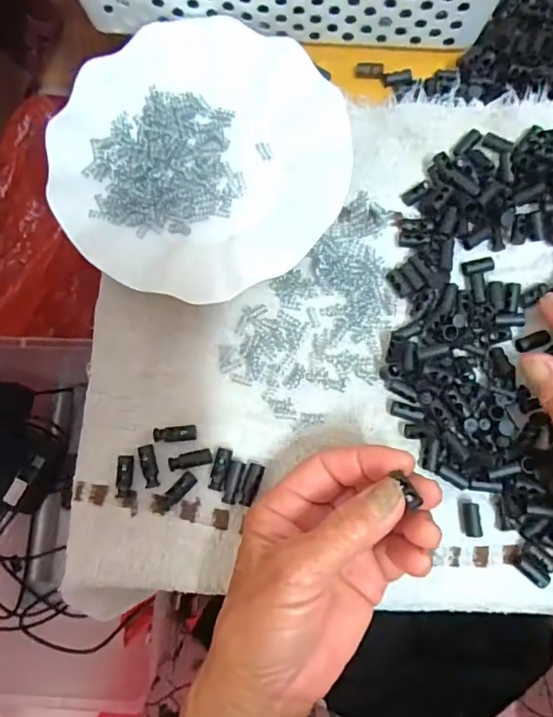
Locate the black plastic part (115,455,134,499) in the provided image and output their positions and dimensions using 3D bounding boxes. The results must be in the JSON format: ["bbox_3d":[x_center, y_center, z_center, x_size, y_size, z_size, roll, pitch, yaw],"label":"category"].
[{"bbox_3d":[-0.088,0.068,0.304,0.009,0.004,0.024,4,79,0],"label":"black plastic part"}]

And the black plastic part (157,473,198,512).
[{"bbox_3d":[-0.057,0.077,0.304,0.009,0.004,0.026,44,82,8],"label":"black plastic part"}]

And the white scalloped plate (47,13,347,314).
[{"bbox_3d":[-0.046,-0.129,0.335,0.177,0.020,0.185,0,79,0],"label":"white scalloped plate"}]

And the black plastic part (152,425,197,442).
[{"bbox_3d":[-0.059,0.044,0.310,0.024,0.005,0.009,-5,79,-1],"label":"black plastic part"}]

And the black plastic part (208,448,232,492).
[{"bbox_3d":[-0.032,0.064,0.306,0.009,0.004,0.024,12,79,2],"label":"black plastic part"}]

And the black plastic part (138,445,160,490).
[{"bbox_3d":[-0.073,0.062,0.305,0.010,0.004,0.024,-14,79,-3],"label":"black plastic part"}]

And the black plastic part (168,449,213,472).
[{"bbox_3d":[-0.050,0.059,0.307,0.025,0.004,0.009,-13,81,-1],"label":"black plastic part"}]

